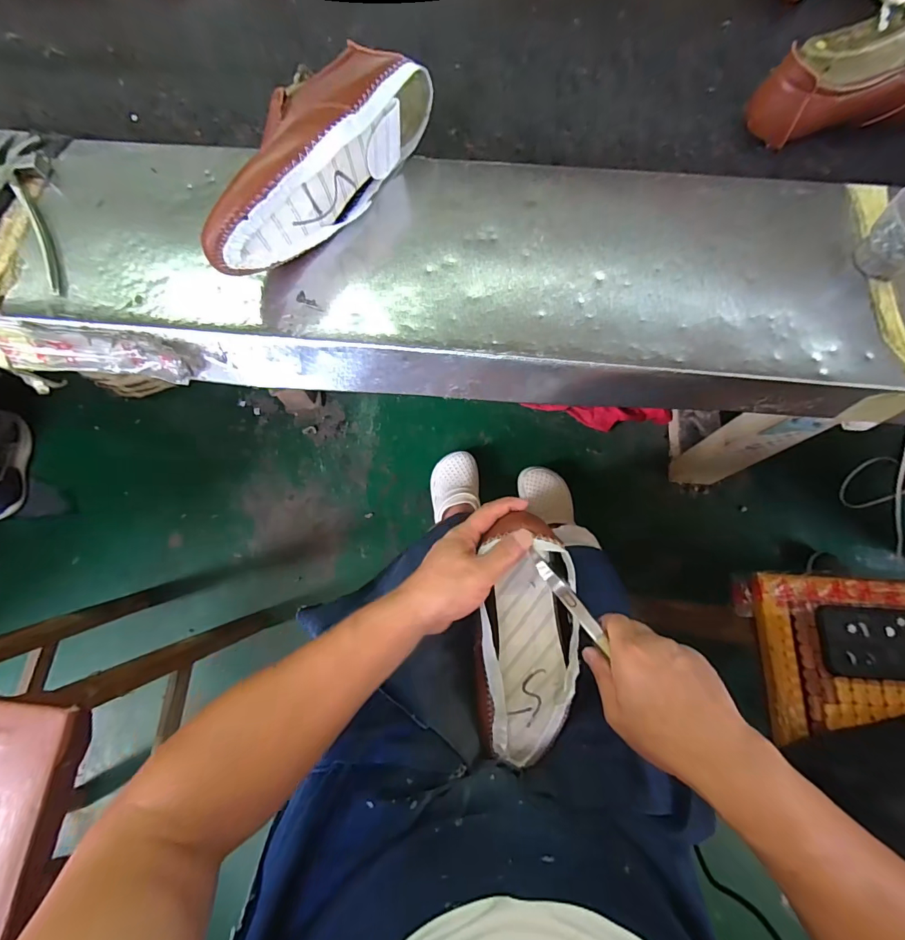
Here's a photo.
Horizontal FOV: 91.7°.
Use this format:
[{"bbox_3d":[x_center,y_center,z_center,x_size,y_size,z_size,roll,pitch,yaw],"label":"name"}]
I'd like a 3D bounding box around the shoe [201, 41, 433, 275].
[{"bbox_3d":[-0.124,-0.279,0.398,0.075,0.091,0.257,34,78,11],"label":"shoe"}]

